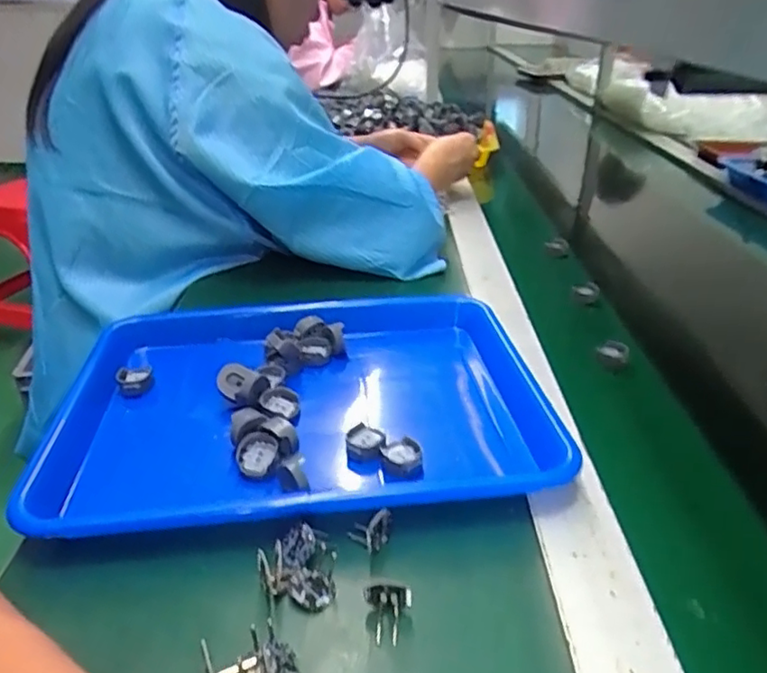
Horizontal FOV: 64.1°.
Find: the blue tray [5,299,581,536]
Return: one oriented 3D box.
[{"bbox_3d":[-0.061,0.037,0.457,0.327,0.036,0.242,-2,30,-3],"label":"blue tray"}]

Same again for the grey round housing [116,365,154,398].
[{"bbox_3d":[-0.192,0.035,0.475,0.025,0.015,0.028,-14,33,-24],"label":"grey round housing"}]

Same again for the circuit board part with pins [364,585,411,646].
[{"bbox_3d":[0.002,0.136,0.302,0.023,0.022,0.018,-1,30,-1],"label":"circuit board part with pins"}]

